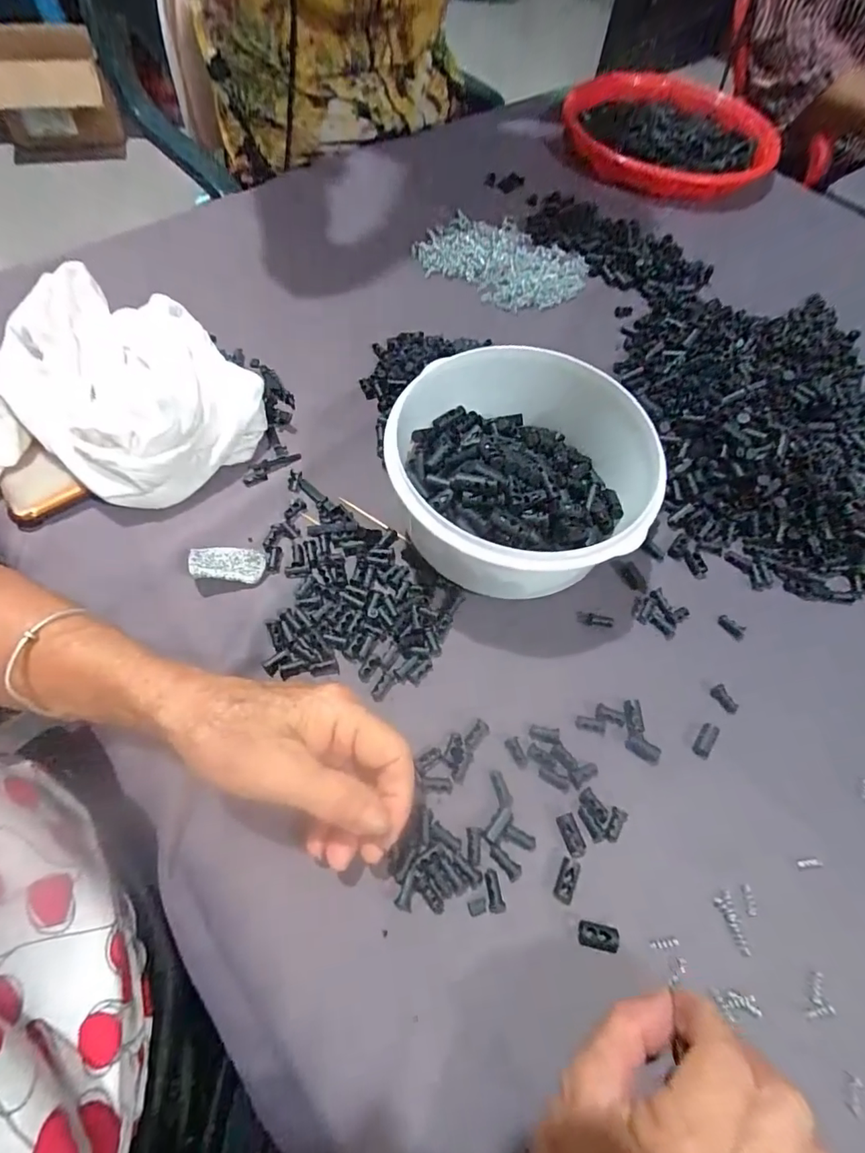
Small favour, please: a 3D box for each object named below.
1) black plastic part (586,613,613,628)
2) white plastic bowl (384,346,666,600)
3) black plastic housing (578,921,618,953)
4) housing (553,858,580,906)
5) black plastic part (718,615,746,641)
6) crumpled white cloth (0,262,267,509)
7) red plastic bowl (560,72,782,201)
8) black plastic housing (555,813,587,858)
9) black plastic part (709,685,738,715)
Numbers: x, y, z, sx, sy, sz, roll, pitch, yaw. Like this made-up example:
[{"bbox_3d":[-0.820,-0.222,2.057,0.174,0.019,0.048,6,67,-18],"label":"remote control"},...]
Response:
[{"bbox_3d":[0.108,0.028,0.324,0.017,0.004,0.008,6,64,0],"label":"black plastic part"},{"bbox_3d":[0.058,-0.064,0.328,0.164,0.072,0.161,-6,64,-6],"label":"white plastic bowl"},{"bbox_3d":[0.082,0.177,0.248,0.019,0.005,0.011,12,64,3],"label":"black plastic housing"},{"bbox_3d":[0.069,0.156,0.258,0.010,0.007,0.020,21,65,7],"label":"housing"},{"bbox_3d":[0.194,0.032,0.326,0.008,0.009,0.018,-27,68,-15],"label":"black plastic part"},{"bbox_3d":[-0.234,-0.124,0.347,0.215,0.068,0.159,-16,66,-11],"label":"crumpled white cloth"},{"bbox_3d":[0.268,-0.509,0.578,0.235,0.029,0.222,1,64,-2],"label":"red plastic bowl"},{"bbox_3d":[0.074,0.138,0.269,0.010,0.005,0.020,-14,65,-10],"label":"black plastic housing"},{"bbox_3d":[0.177,0.075,0.306,0.009,0.005,0.017,-21,67,-13],"label":"black plastic part"}]

